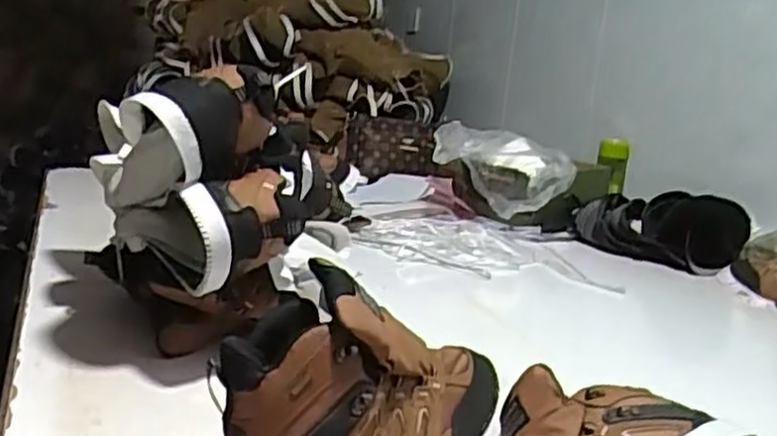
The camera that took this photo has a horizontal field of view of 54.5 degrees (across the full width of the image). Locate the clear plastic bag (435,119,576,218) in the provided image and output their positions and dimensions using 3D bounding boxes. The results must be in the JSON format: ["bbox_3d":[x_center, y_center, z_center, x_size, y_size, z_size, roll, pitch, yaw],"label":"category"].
[{"bbox_3d":[0.219,-0.098,1.507,0.257,0.145,0.189,5,13,0],"label":"clear plastic bag"}]

